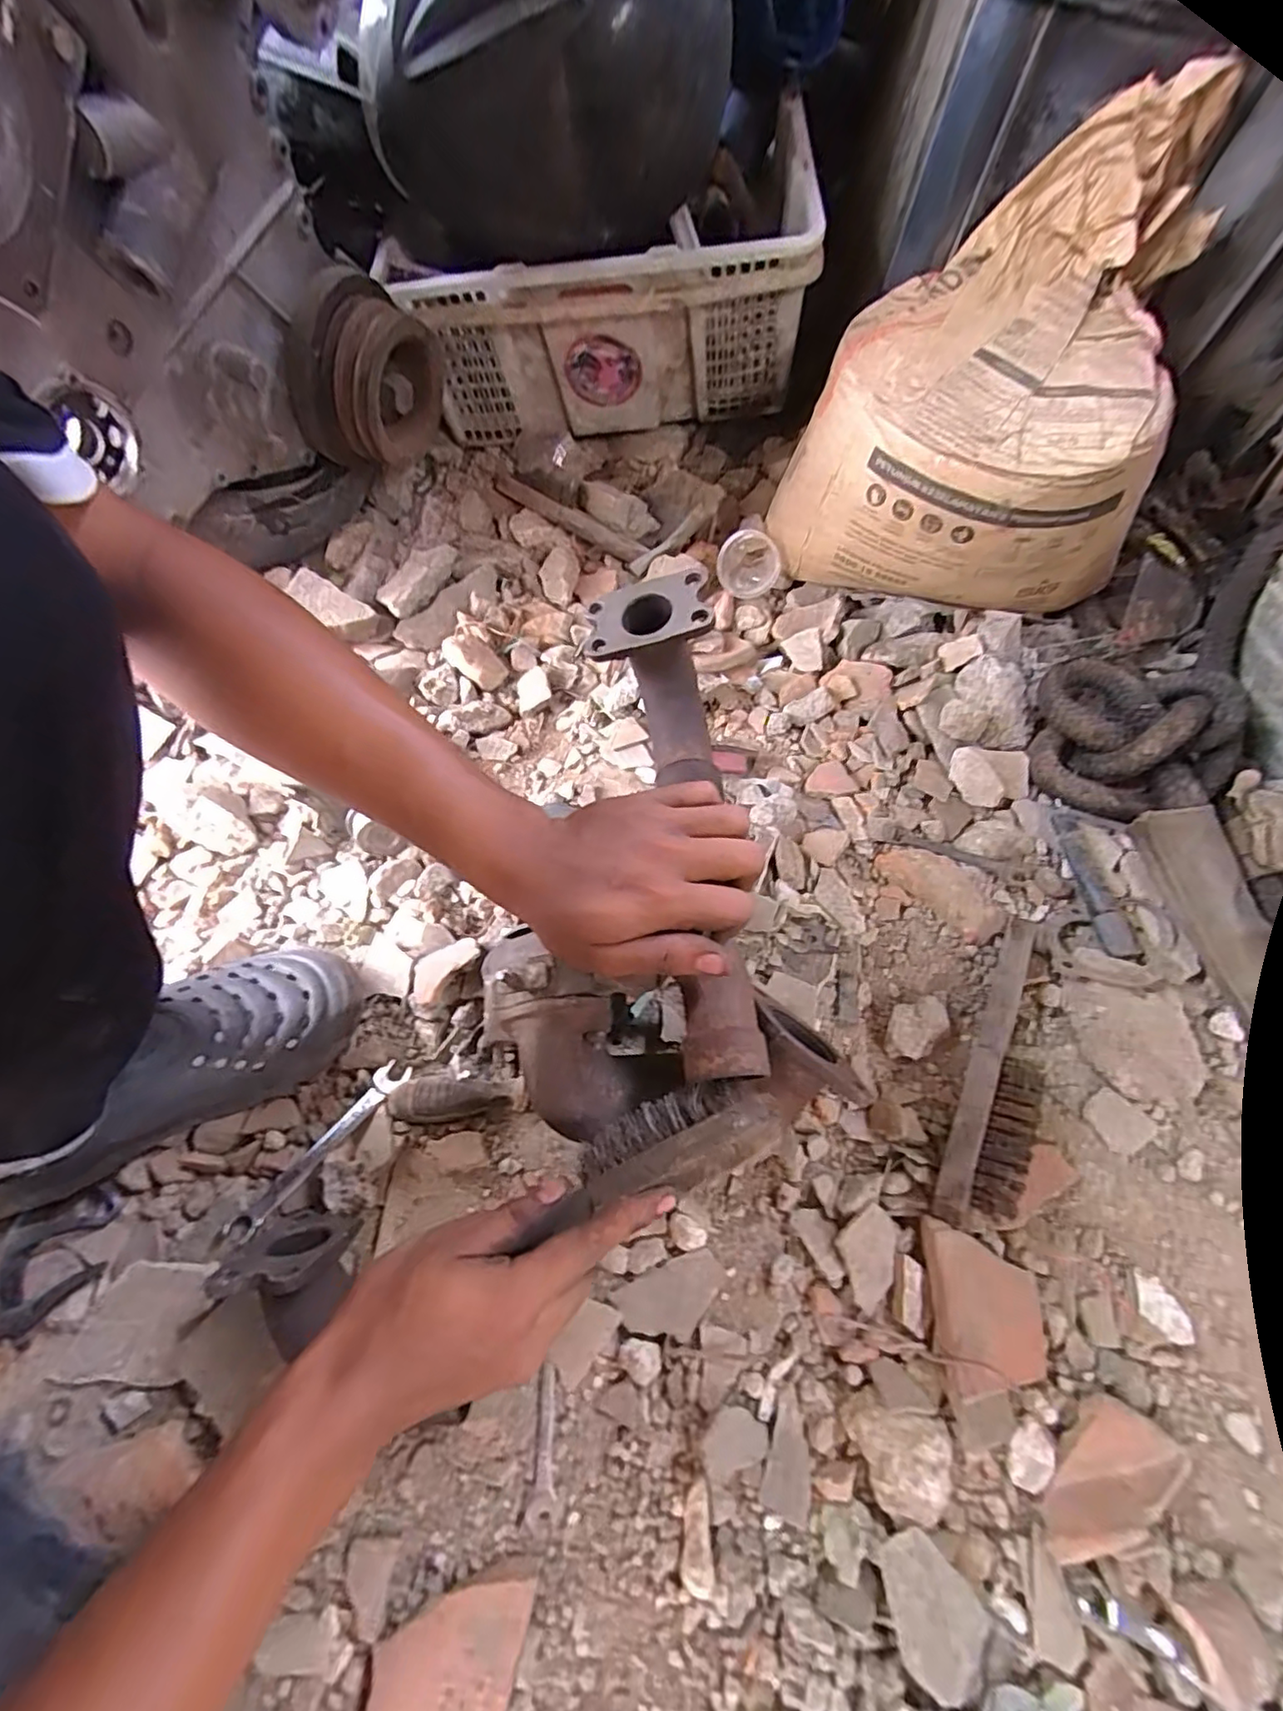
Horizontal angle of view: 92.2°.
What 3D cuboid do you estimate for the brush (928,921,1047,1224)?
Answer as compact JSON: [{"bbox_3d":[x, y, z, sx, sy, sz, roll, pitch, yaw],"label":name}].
[{"bbox_3d":[0.267,0.149,0.452,0.050,0.036,0.241,24,65,14],"label":"brush"}]

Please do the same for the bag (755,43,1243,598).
[{"bbox_3d":[0.352,-0.433,0.591,0.311,0.294,0.326,39,70,21],"label":"bag"}]

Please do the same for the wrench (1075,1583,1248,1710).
[{"bbox_3d":[0.278,0.413,0.312,0.099,0.016,0.017,27,66,15],"label":"wrench"}]

